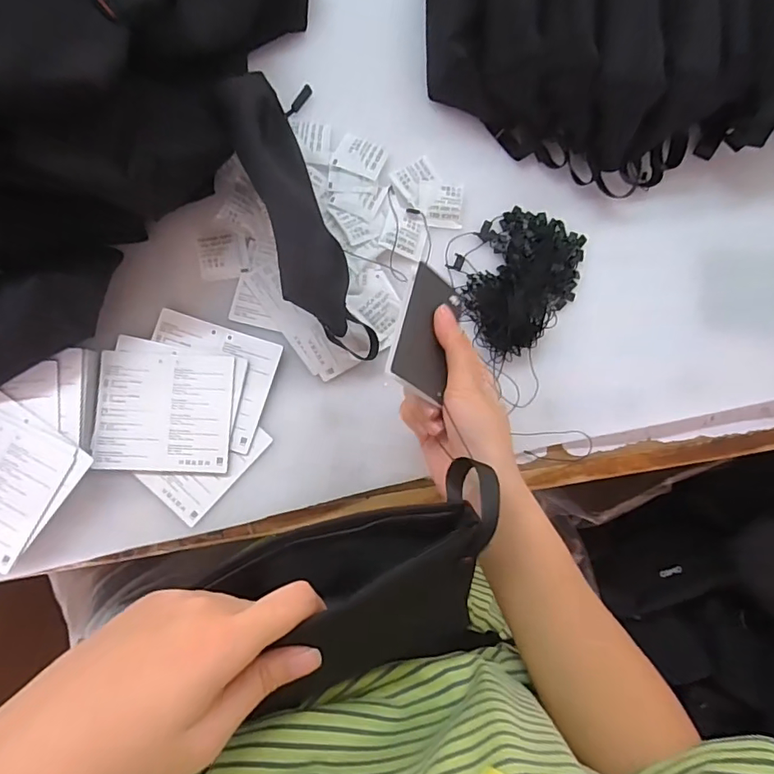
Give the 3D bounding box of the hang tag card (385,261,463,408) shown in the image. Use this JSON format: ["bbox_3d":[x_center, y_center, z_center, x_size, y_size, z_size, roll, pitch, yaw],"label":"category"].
[{"bbox_3d":[0.027,-0.038,0.332,0.049,0.005,0.093,33,58,-32],"label":"hang tag card"}]

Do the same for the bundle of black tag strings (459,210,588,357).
[{"bbox_3d":[0.118,-0.090,0.423,0.091,0.025,0.126,19,83,-4],"label":"bundle of black tag strings"}]

